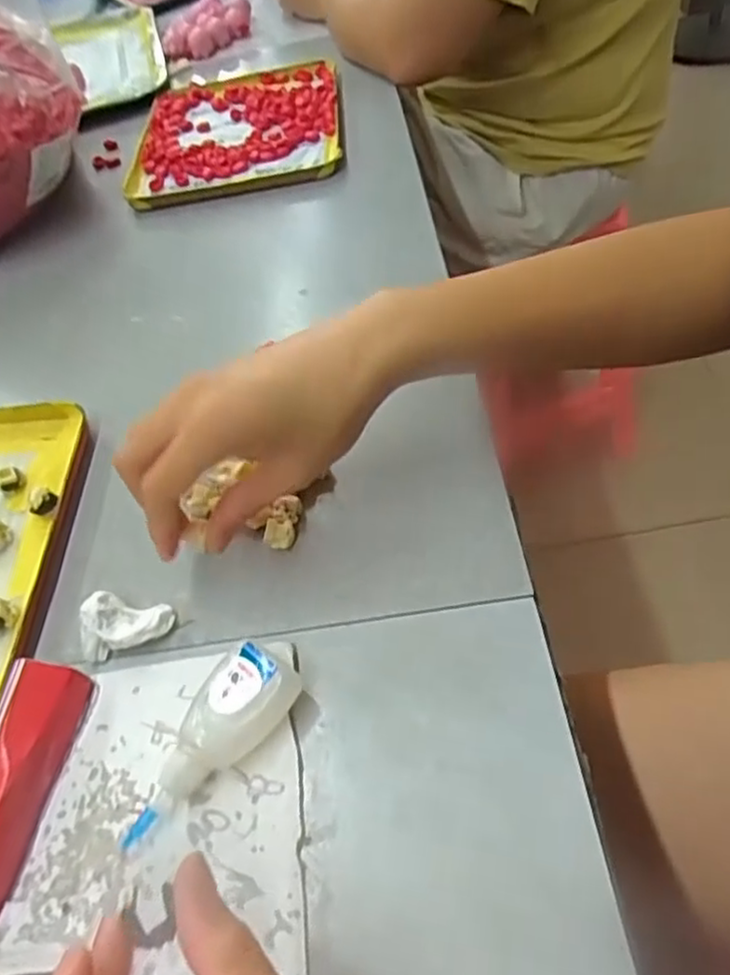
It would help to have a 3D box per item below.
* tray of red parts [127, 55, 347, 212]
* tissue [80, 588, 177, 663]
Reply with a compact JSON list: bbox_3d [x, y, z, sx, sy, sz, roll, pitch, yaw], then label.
[{"bbox_3d":[-0.128,-0.361,0.688,0.205,0.021,0.252,-8,50,5],"label":"tray of red parts"},{"bbox_3d":[-0.117,0.066,0.333,0.041,0.021,0.026,-4,51,9],"label":"tissue"}]

